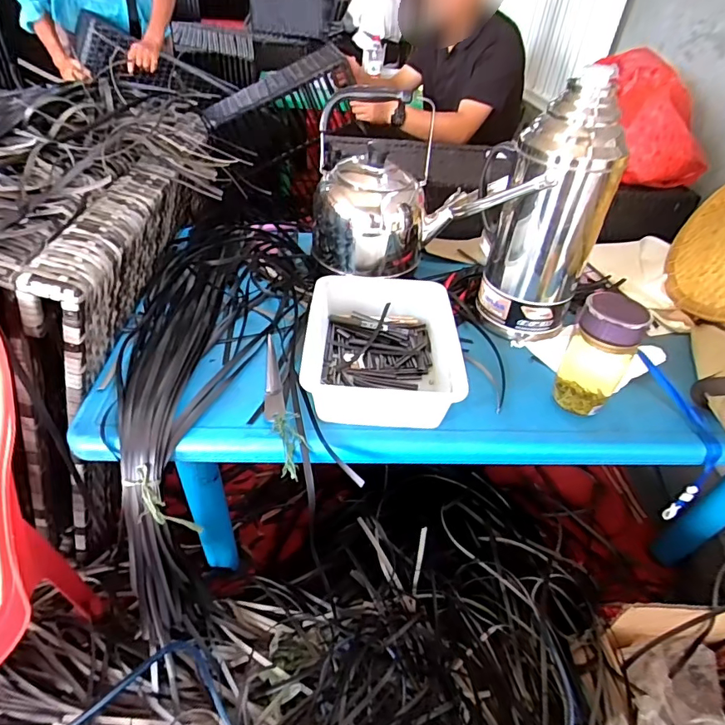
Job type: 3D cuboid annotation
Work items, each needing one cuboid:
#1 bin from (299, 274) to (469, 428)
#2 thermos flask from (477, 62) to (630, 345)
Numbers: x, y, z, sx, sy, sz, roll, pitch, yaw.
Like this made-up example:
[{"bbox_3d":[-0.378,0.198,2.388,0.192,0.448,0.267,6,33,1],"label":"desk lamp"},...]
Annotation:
[{"bbox_3d":[0.023,-0.034,0.694,0.209,0.072,0.259,5,41,-2],"label":"bin"},{"bbox_3d":[0.257,-0.216,0.717,0.197,0.351,0.123,13,41,7],"label":"thermos flask"}]

